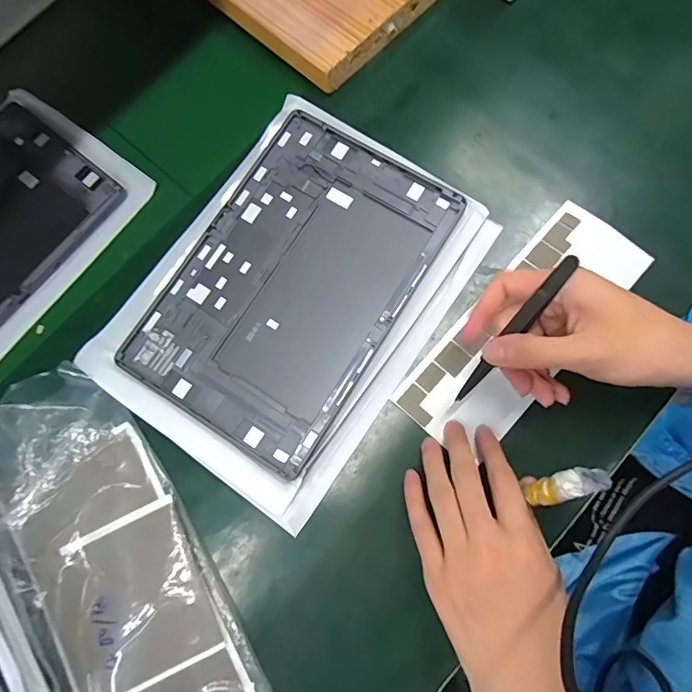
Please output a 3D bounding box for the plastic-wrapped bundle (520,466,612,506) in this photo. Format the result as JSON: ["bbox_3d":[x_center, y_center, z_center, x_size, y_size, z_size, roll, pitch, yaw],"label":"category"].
[{"bbox_3d":[0.133,0.085,0.284,0.051,0.015,0.017,-27,72,40],"label":"plastic-wrapped bundle"}]

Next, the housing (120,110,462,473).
[{"bbox_3d":[-0.040,-0.051,0.366,0.167,0.013,0.252,31,80,12],"label":"housing"}]

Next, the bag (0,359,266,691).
[{"bbox_3d":[-0.150,0.185,0.317,0.118,0.032,0.363,-31,75,-3],"label":"bag"}]

